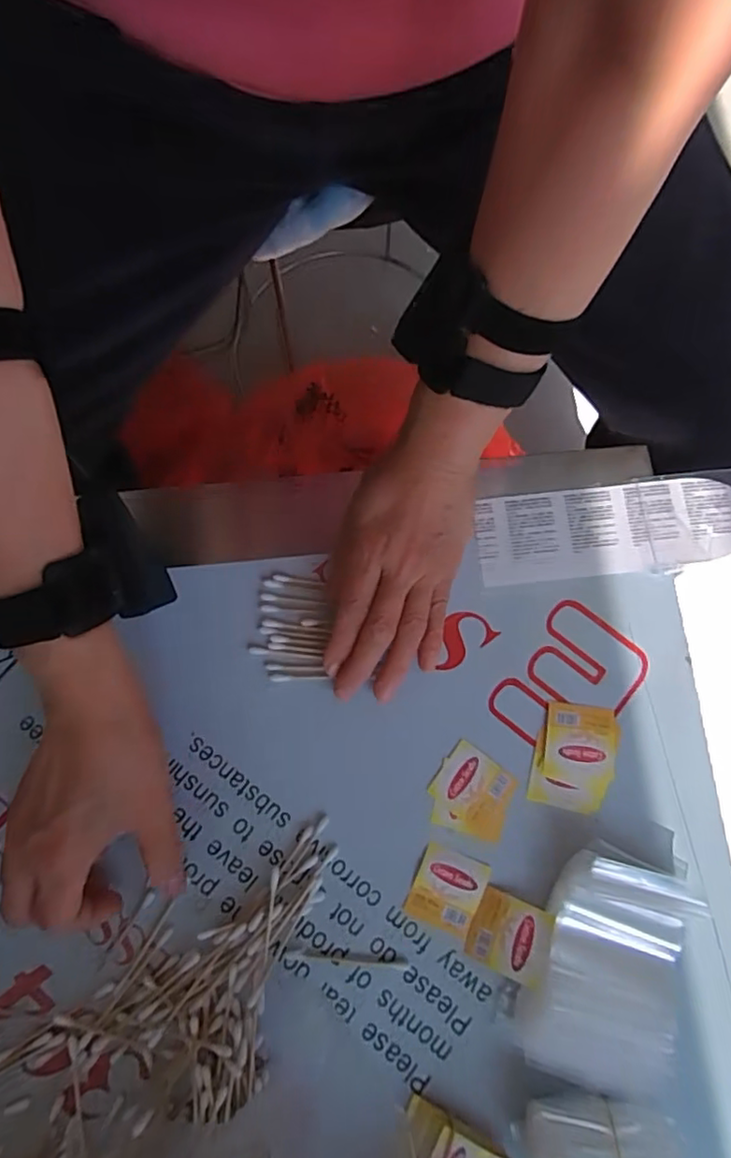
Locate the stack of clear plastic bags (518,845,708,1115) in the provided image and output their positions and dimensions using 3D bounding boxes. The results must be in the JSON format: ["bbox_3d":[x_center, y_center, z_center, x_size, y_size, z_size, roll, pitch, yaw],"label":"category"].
[{"bbox_3d":[0.134,0.211,0.331,0.077,0.026,0.117,17,80,3],"label":"stack of clear plastic bags"}]

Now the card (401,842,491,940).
[{"bbox_3d":[0.047,0.181,0.352,0.039,0.004,0.042,22,80,4],"label":"card"}]

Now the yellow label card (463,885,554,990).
[{"bbox_3d":[0.081,0.201,0.341,0.042,0.004,0.038,14,76,22],"label":"yellow label card"}]

